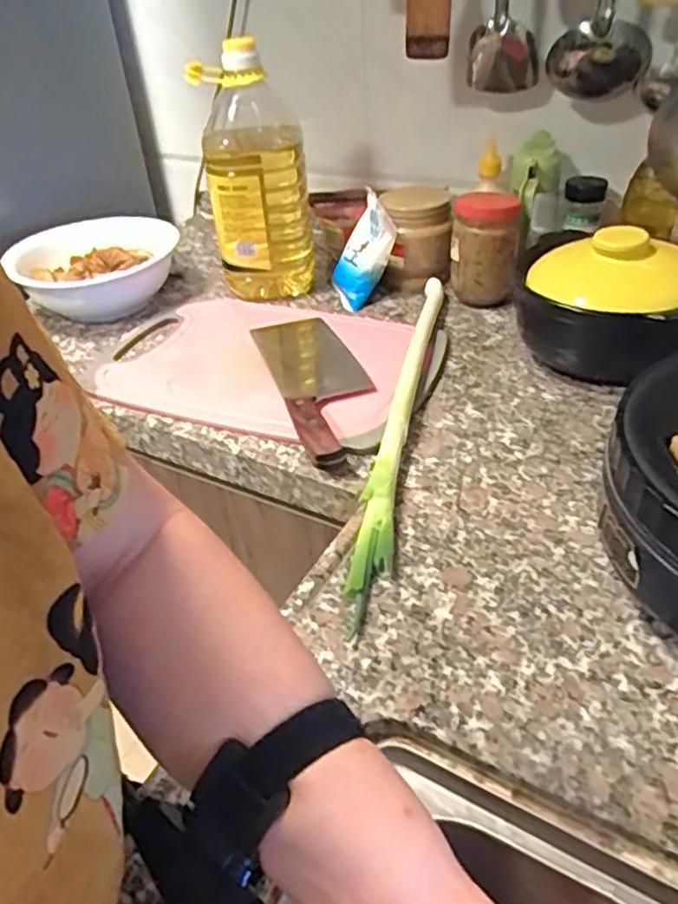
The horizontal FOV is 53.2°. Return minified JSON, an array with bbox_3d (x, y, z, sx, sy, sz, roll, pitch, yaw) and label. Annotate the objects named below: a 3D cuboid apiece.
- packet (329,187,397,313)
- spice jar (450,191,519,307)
[{"bbox_3d":[0.034,-0.281,0.956,0.033,0.143,0.100,15,26,-38],"label":"packet"},{"bbox_3d":[0.187,-0.256,0.876,0.084,0.137,0.071,2,38,9],"label":"spice jar"}]

